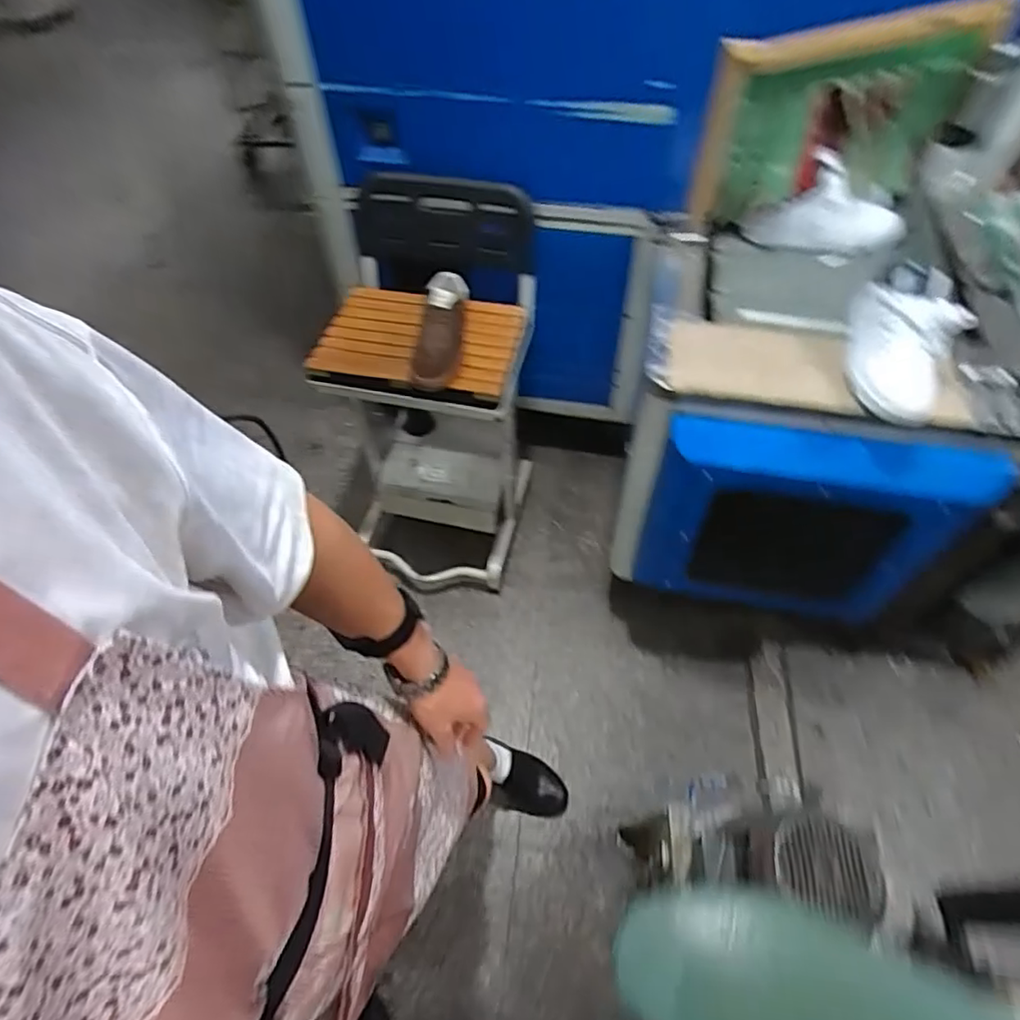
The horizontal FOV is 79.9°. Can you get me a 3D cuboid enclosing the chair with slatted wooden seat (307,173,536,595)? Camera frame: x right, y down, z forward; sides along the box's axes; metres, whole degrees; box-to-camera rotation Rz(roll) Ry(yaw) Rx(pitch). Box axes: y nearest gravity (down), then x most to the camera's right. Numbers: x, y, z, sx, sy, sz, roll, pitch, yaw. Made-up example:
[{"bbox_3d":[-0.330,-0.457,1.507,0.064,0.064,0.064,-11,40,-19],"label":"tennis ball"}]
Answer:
[{"bbox_3d":[-0.170,-0.237,1.421,0.405,0.794,0.489,9,55,8],"label":"chair with slatted wooden seat"}]

